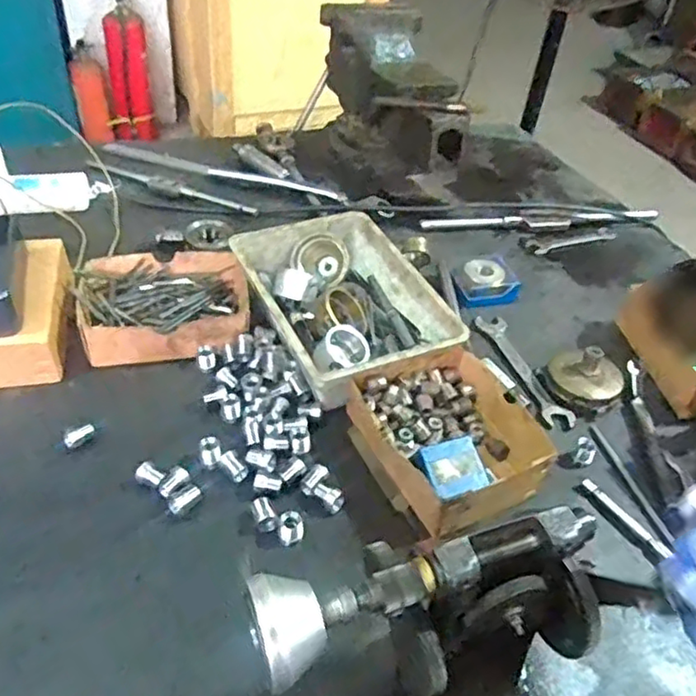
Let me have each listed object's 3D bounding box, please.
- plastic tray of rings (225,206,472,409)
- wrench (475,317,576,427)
[{"bbox_3d":[-0.009,-0.051,0.701,0.168,0.059,0.245,-16,47,-23],"label":"plastic tray of rings"},{"bbox_3d":[0.191,0.023,0.705,0.031,0.009,0.162,-10,46,-19],"label":"wrench"}]

